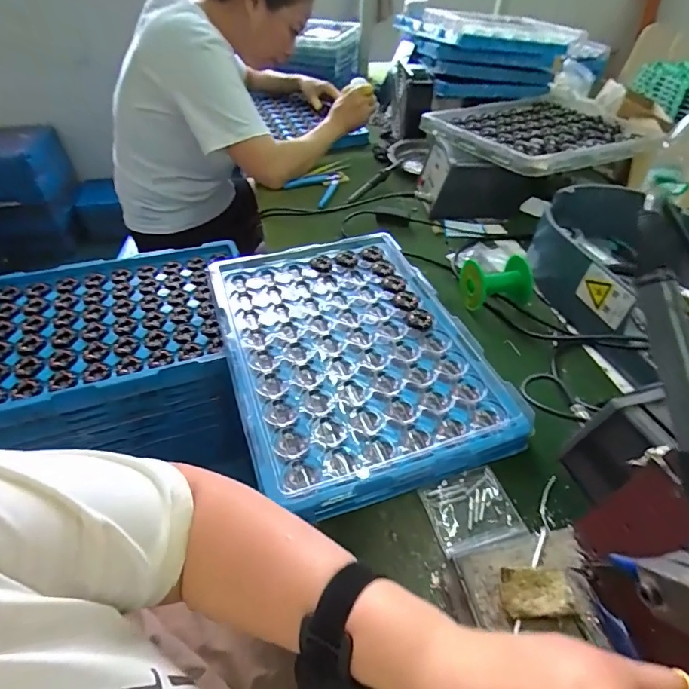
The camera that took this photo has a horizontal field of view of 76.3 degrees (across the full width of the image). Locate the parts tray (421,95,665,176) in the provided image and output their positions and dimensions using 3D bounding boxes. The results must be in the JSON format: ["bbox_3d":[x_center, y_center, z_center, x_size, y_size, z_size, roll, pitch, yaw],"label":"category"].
[{"bbox_3d":[0.371,-0.399,0.816,0.386,0.039,0.292,-22,50,-21],"label":"parts tray"}]

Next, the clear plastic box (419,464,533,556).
[{"bbox_3d":[0.117,0.151,0.402,0.079,0.010,0.071,-12,48,-13],"label":"clear plastic box"}]

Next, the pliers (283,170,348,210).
[{"bbox_3d":[-0.052,-0.312,0.854,0.089,0.018,0.134,21,49,18],"label":"pliers"}]

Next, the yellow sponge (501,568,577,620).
[{"bbox_3d":[0.135,0.173,0.307,0.048,0.011,0.030,-1,46,-2],"label":"yellow sponge"}]

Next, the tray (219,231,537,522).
[{"bbox_3d":[0.002,0.000,0.532,0.276,0.052,0.381,-14,48,-14],"label":"tray"}]

